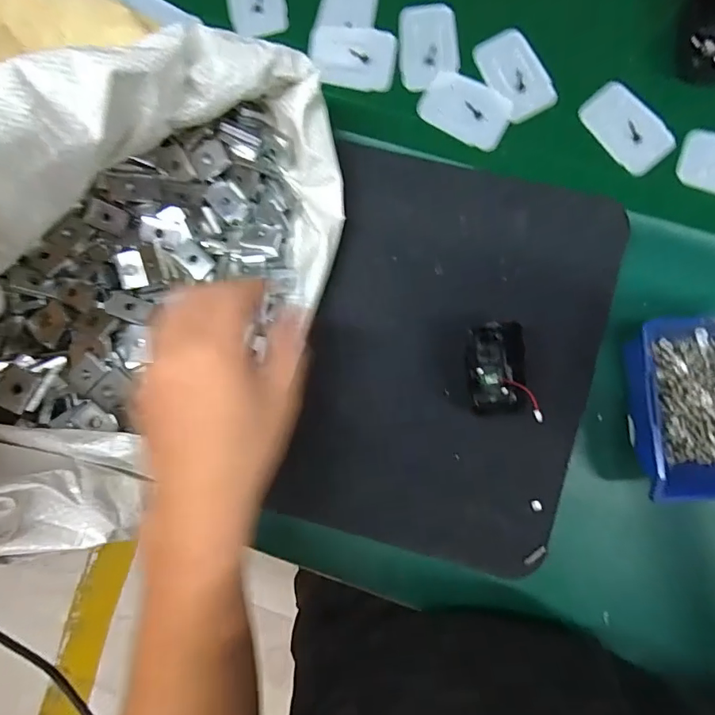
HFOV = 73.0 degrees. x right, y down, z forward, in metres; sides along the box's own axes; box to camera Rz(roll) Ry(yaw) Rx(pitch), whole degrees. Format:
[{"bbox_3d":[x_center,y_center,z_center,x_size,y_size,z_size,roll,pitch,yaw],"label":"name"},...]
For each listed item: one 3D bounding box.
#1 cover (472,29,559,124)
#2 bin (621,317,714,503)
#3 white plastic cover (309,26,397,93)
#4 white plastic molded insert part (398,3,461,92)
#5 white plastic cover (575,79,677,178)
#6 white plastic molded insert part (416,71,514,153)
[{"bbox_3d":[0.127,-0.230,0.393,0.043,0.007,0.075,-26,86,2],"label":"cover"},{"bbox_3d":[0.246,0.033,0.332,0.112,0.066,0.123,-6,87,3],"label":"bin"},{"bbox_3d":[-0.005,-0.250,0.402,0.072,0.005,0.050,8,88,4],"label":"white plastic cover"},{"bbox_3d":[0.059,-0.258,0.398,0.048,0.004,0.072,-2,87,4],"label":"white plastic molded insert part"},{"bbox_3d":[0.214,-0.183,0.382,0.042,0.005,0.074,-37,86,1],"label":"white plastic cover"},{"bbox_3d":[0.089,-0.203,0.393,0.072,0.004,0.046,32,90,5],"label":"white plastic molded insert part"}]

